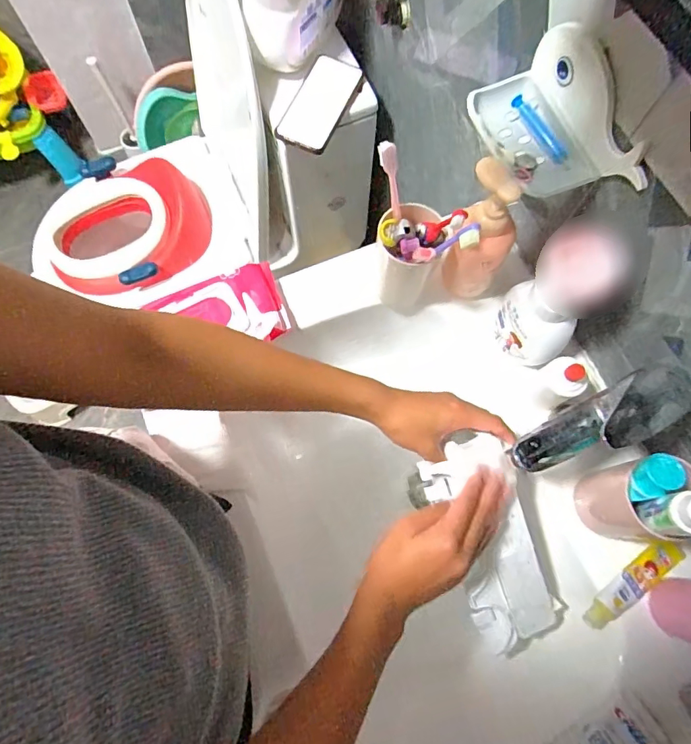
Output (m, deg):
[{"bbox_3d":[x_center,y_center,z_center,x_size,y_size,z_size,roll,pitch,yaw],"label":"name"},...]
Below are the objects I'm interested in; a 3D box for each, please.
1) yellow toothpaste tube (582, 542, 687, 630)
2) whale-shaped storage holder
[{"bbox_3d":[0.293,0.213,0.479,0.126,0.025,0.034,-35,76,-12],"label":"yellow toothpaste tube"},{"bbox_3d":[0.182,-0.211,0.412,0.084,0.080,0.162,-29,75,-11],"label":"whale-shaped storage holder"}]

